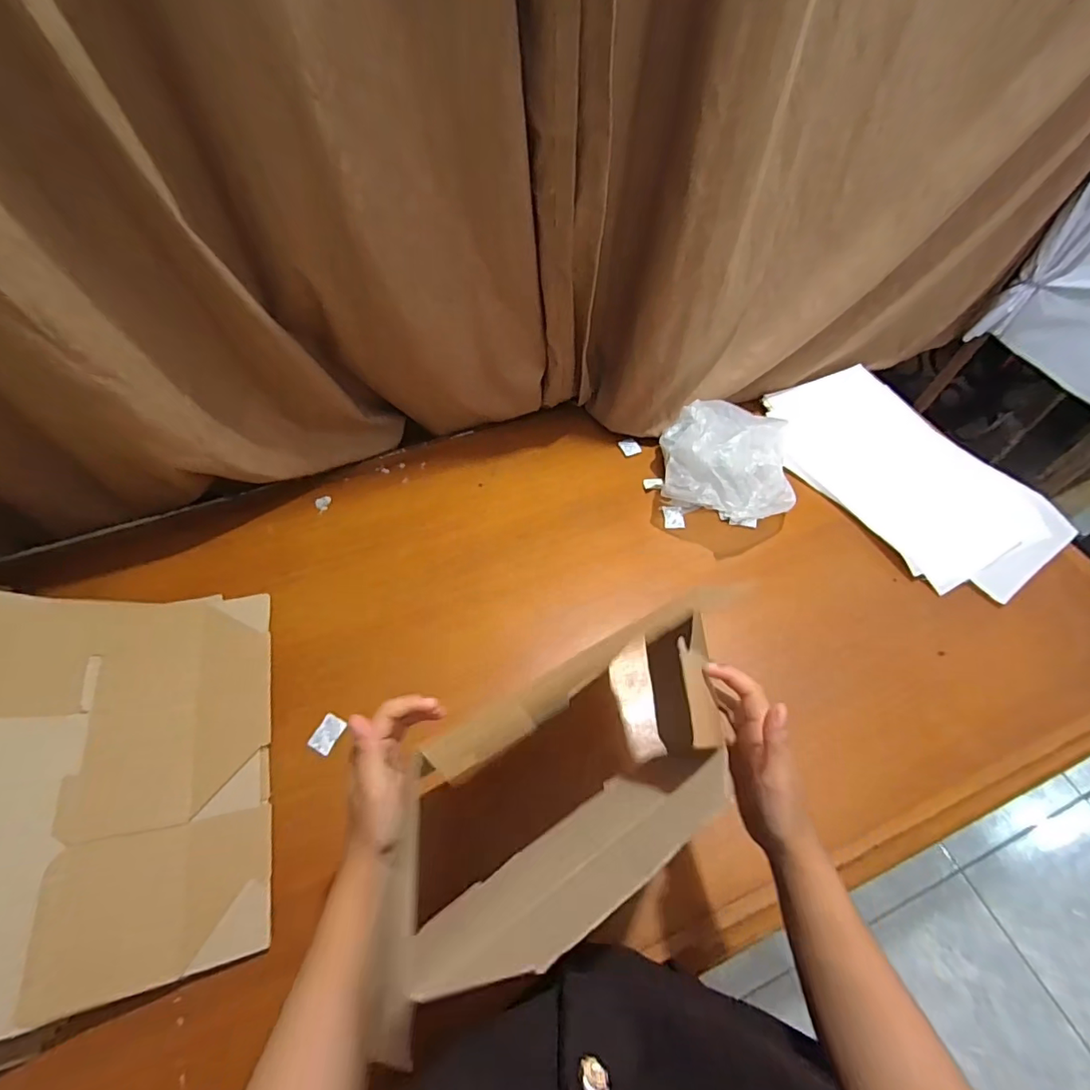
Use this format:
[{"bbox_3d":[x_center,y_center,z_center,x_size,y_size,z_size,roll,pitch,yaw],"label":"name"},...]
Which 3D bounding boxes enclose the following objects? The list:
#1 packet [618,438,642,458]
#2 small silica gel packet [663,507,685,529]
[{"bbox_3d":[0.143,-0.167,0.870,0.031,0.008,0.037,-15,59,-8],"label":"packet"},{"bbox_3d":[0.200,-0.043,0.794,0.031,0.006,0.039,-2,56,-2],"label":"small silica gel packet"}]

